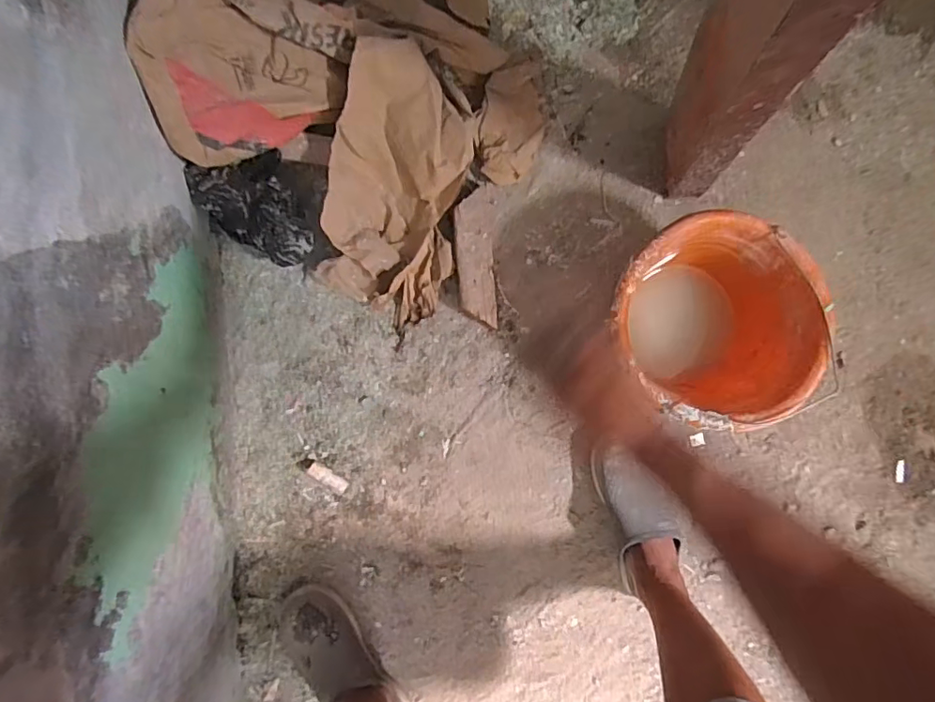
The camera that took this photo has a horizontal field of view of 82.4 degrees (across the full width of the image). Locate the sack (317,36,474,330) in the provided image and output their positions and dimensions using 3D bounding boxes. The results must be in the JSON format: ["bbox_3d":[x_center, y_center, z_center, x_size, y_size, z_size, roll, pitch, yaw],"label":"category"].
[{"bbox_3d":[-0.093,-0.196,0.675,0.175,0.069,0.336,6,119,-4],"label":"sack"}]

